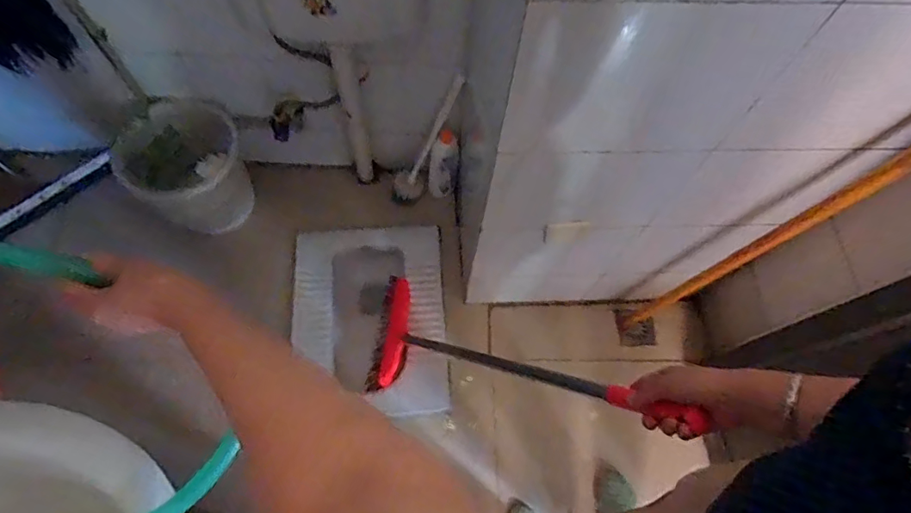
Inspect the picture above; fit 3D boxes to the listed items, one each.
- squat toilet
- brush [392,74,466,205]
[{"bbox_3d":[-0.227,0.162,1.307,0.385,0.112,0.514,-3,66,-5],"label":"squat toilet"},{"bbox_3d":[-0.080,-0.291,1.310,0.070,0.438,0.074,-19,67,-34],"label":"brush"}]

